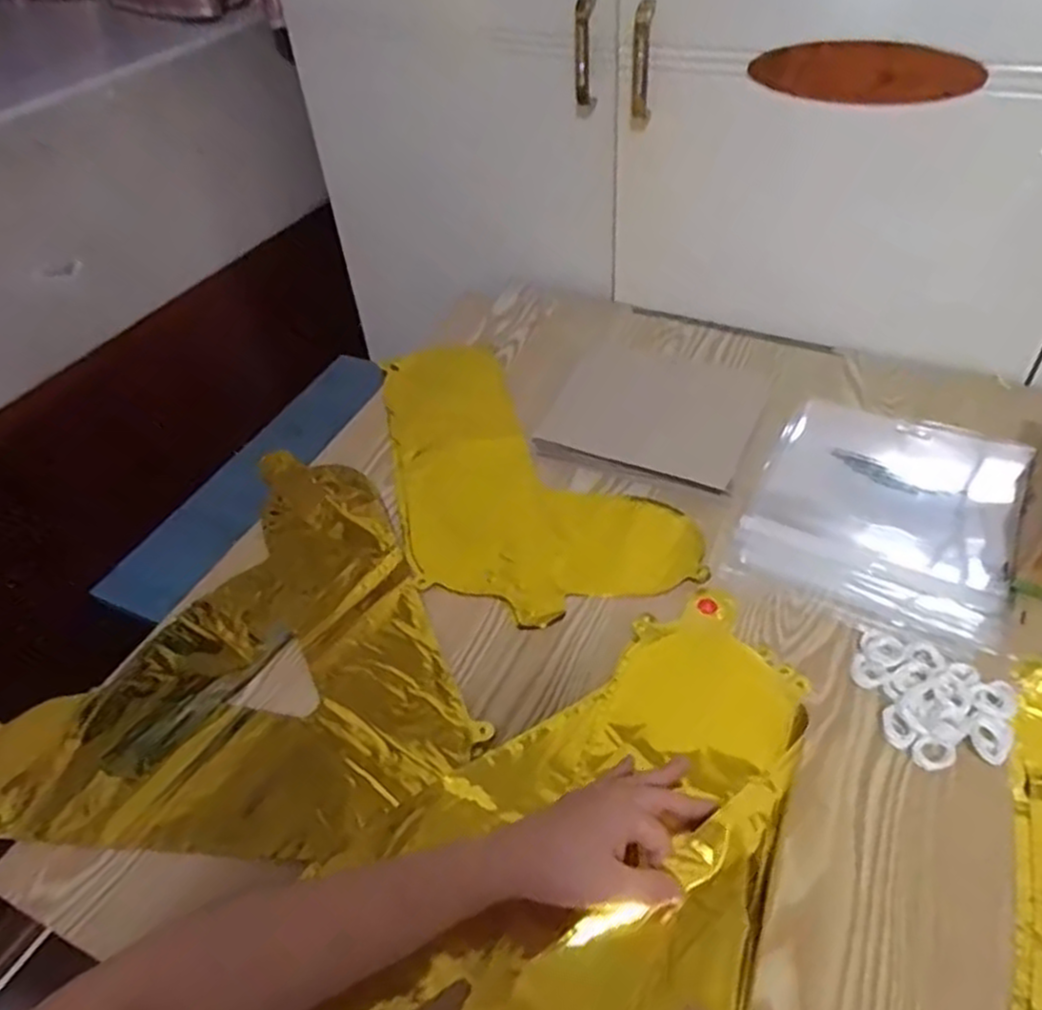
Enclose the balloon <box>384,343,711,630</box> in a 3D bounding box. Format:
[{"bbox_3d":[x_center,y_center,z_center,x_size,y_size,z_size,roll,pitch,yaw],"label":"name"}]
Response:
[{"bbox_3d":[-0.006,-0.047,0.733,0.228,0.008,0.381,-14,47,-8],"label":"balloon"}]

